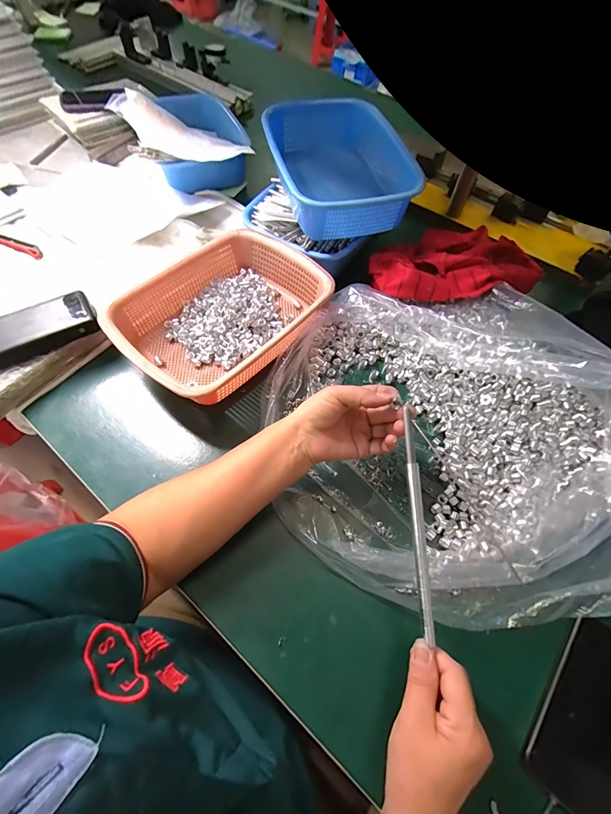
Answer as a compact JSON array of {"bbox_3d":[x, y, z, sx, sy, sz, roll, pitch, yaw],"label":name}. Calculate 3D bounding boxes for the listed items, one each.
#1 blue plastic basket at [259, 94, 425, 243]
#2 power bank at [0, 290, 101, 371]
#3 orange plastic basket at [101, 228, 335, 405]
[{"bbox_3d":[0.051,-0.390,0.558,0.197,0.084,0.261,-11,63,-9],"label":"blue plastic basket"},{"bbox_3d":[-0.363,-0.103,0.451,0.151,0.029,0.075,-29,67,-13],"label":"power bank"},{"bbox_3d":[-0.116,-0.136,0.495,0.210,0.074,0.293,38,66,16],"label":"orange plastic basket"}]

